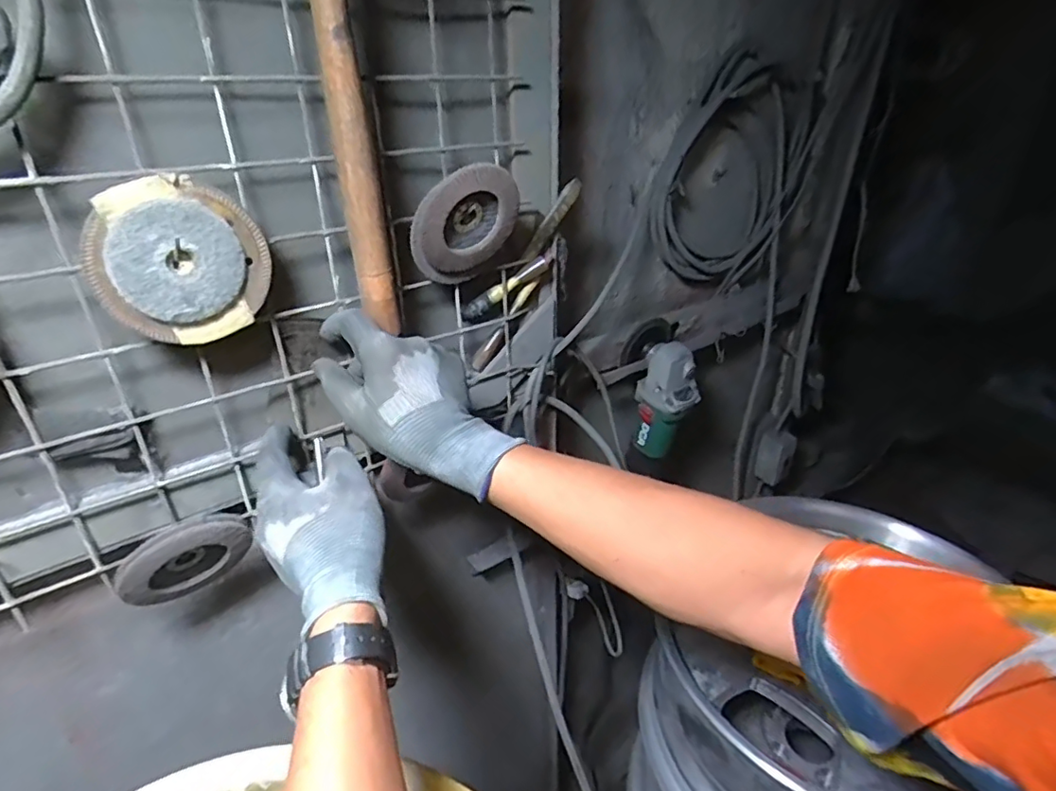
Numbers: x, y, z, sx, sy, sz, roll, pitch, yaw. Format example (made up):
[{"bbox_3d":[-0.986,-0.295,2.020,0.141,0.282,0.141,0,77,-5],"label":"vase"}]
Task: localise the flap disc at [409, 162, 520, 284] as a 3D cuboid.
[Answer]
[{"bbox_3d":[-0.055,-0.146,0.488,0.087,0.108,0.016,5,41,-49],"label":"flap disc"}]

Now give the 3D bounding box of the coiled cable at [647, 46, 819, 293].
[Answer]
[{"bbox_3d":[0.319,-0.321,0.859,0.340,0.311,0.053,-43,37,-10],"label":"coiled cable"}]

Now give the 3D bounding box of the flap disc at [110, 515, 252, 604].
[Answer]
[{"bbox_3d":[-0.278,0.135,0.473,0.093,0.085,0.013,-38,58,-12],"label":"flap disc"}]

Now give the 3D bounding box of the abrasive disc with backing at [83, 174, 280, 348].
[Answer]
[{"bbox_3d":[-0.231,-0.090,0.384,0.105,0.102,0.019,-19,33,-30],"label":"abrasive disc with backing"}]

